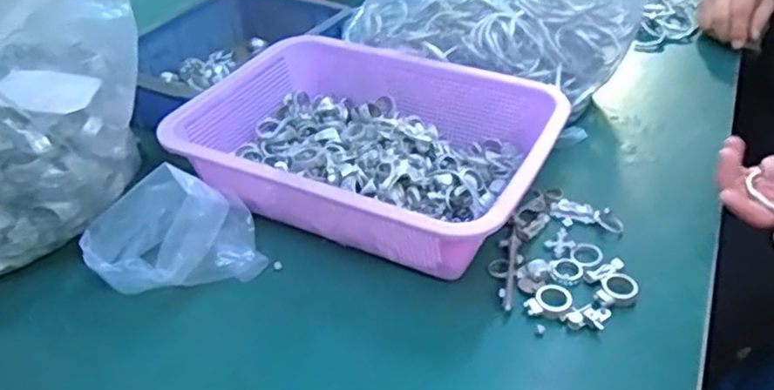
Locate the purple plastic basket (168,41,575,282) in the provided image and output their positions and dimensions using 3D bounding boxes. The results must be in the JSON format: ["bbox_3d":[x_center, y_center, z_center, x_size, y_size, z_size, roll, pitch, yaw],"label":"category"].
[{"bbox_3d":[-0.017,-0.045,0.596,0.309,0.081,0.232,16,43,20],"label":"purple plastic basket"}]

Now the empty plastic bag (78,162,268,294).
[{"bbox_3d":[-0.167,0.028,0.512,0.124,0.084,0.080,-18,43,-22],"label":"empty plastic bag"}]

